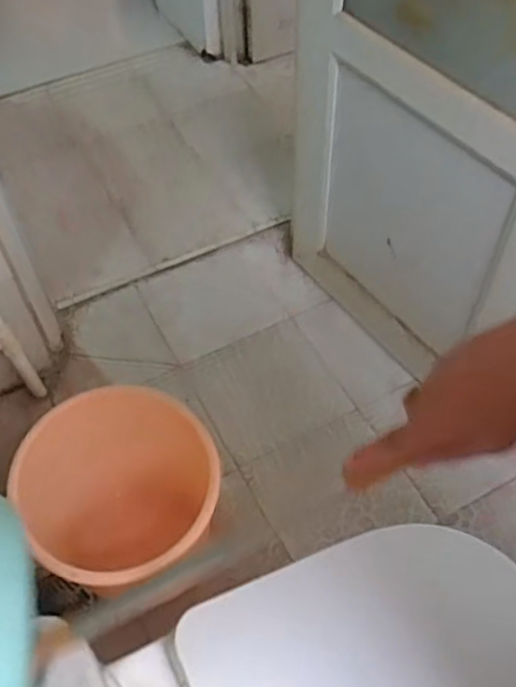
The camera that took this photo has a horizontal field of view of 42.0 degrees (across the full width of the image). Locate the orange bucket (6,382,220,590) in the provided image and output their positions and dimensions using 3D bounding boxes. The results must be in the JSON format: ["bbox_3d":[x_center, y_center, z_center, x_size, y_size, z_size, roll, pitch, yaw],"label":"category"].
[{"bbox_3d":[-0.228,0.315,1.234,0.312,0.368,0.345,-32,58,-20],"label":"orange bucket"}]

